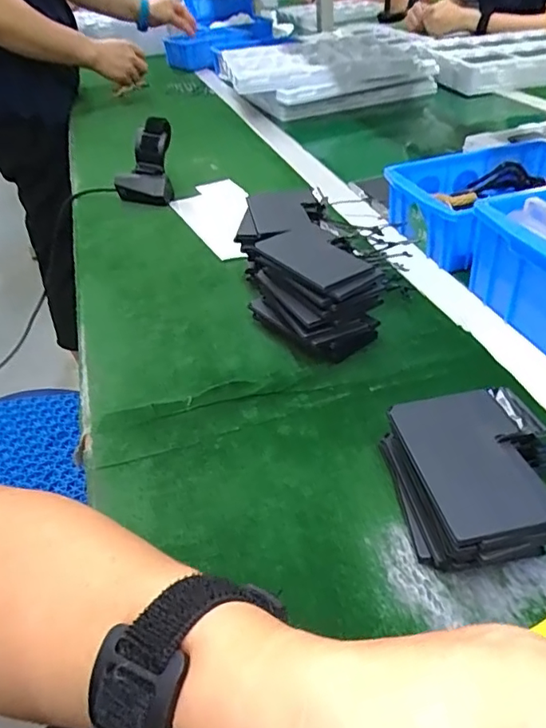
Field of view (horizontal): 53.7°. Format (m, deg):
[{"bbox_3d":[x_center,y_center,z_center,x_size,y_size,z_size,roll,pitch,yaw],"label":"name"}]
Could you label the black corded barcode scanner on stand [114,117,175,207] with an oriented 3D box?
[{"bbox_3d":[-0.160,-0.251,0.679,0.069,0.092,0.058,5,40,13],"label":"black corded barcode scanner on stand"}]

